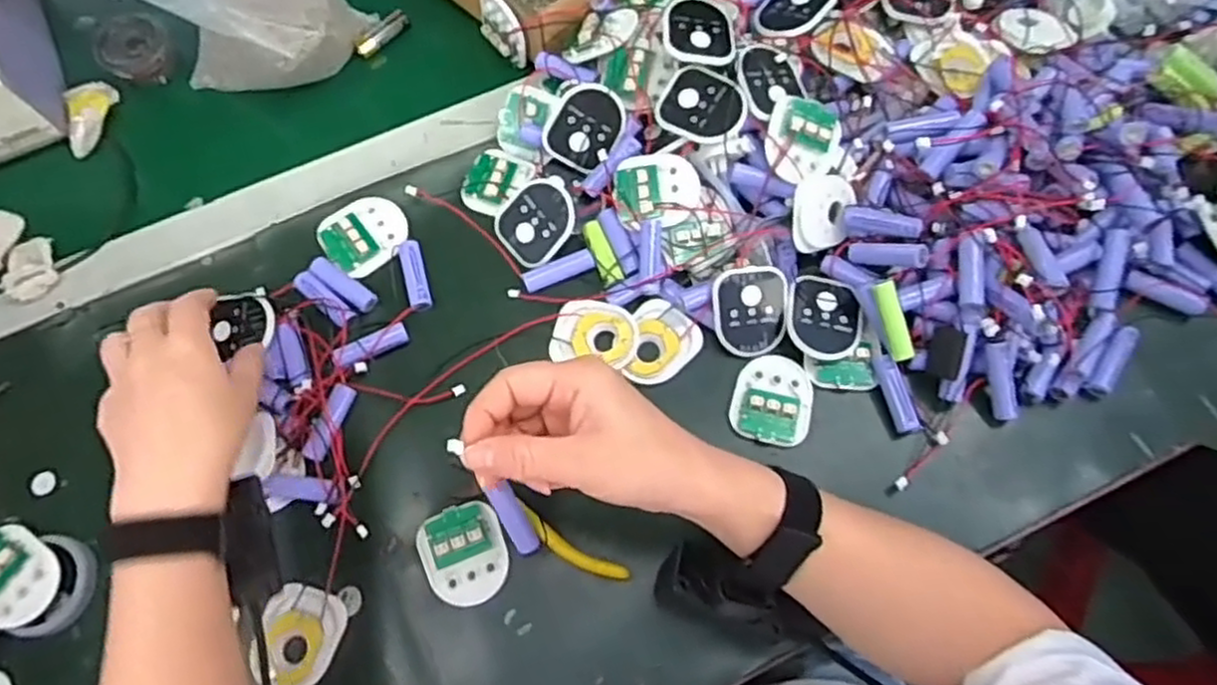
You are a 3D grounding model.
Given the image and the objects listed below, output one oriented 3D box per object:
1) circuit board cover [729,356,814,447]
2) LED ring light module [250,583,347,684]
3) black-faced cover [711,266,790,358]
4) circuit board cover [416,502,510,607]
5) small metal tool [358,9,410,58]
[{"bbox_3d":[0.106,0.035,0.483,0.050,0.008,0.058,12,70,5],"label":"circuit board cover"},{"bbox_3d":[-0.184,0.177,0.443,0.047,0.010,0.060,15,70,7],"label":"LED ring light module"},{"bbox_3d":[0.094,-0.020,0.496,0.050,0.007,0.059,-2,98,-6],"label":"black-faced cover"},{"bbox_3d":[-0.087,0.129,0.454,0.049,0.010,0.056,-21,70,-7],"label":"circuit board cover"},{"bbox_3d":[-0.182,-0.249,0.603,0.013,0.013,0.049,40,75,14],"label":"small metal tool"}]

